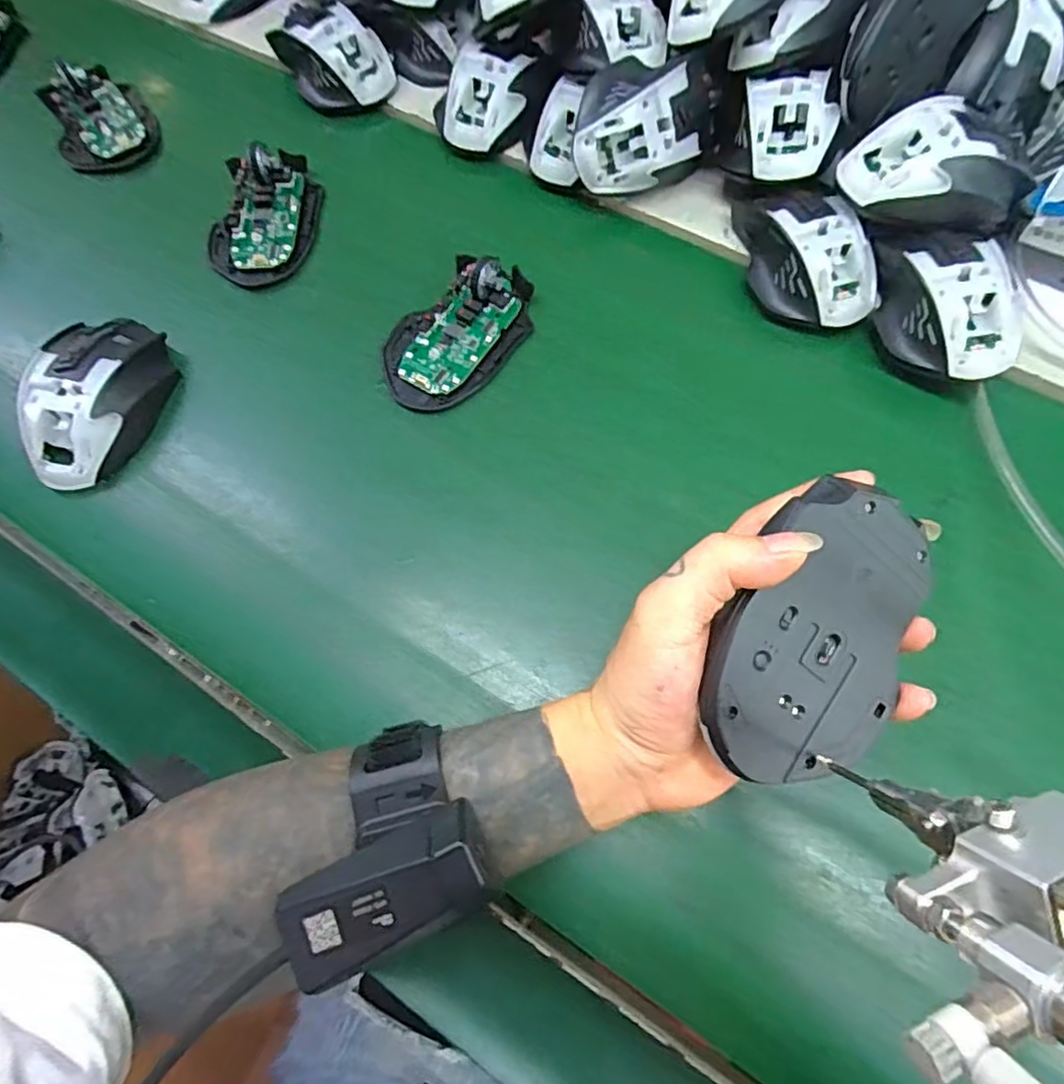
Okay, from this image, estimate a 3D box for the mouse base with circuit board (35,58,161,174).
[{"bbox_3d":[-0.339,-0.333,0.490,0.074,0.027,0.098,-33,71,-10],"label":"mouse base with circuit board"}]

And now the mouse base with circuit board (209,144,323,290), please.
[{"bbox_3d":[-0.190,-0.236,0.447,0.070,0.027,0.113,6,69,5],"label":"mouse base with circuit board"}]

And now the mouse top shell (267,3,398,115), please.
[{"bbox_3d":[-0.155,-0.380,0.493,0.069,0.041,0.103,-36,71,-11],"label":"mouse top shell"}]

